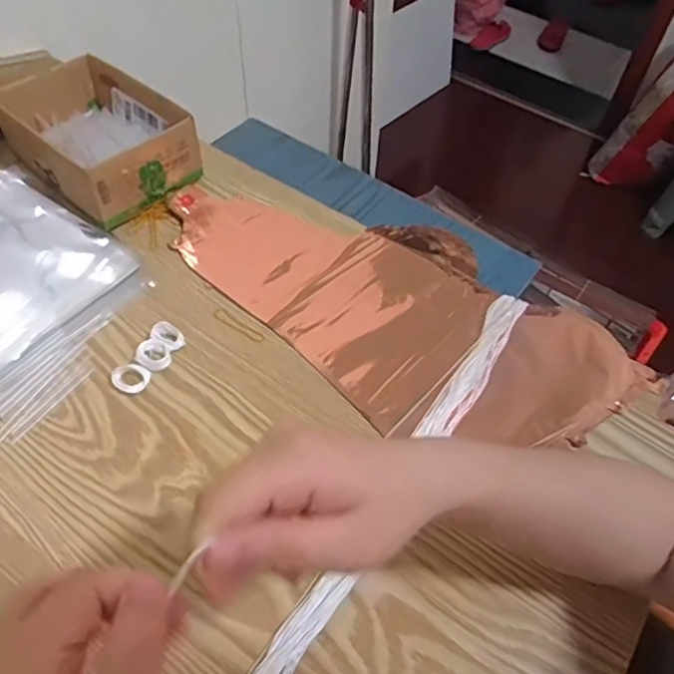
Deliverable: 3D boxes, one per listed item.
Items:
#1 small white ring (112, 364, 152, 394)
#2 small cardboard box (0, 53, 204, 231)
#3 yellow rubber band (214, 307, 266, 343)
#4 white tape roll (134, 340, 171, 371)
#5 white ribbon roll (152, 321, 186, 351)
[{"bbox_3d":[-0.164,0.033,0.462,0.028,0.008,0.023,-3,55,-8],"label":"small white ring"},{"bbox_3d":[-0.245,-0.206,0.590,0.192,0.061,0.127,38,60,23],"label":"small cardboard box"},{"bbox_3d":[-0.085,-0.010,0.500,0.053,0.004,0.011,34,58,18],"label":"yellow rubber band"},{"bbox_3d":[-0.151,0.015,0.475,0.028,0.008,0.025,40,60,22],"label":"white tape roll"},{"bbox_3d":[-0.141,0.000,0.485,0.028,0.011,0.020,40,60,21],"label":"white ribbon roll"}]

